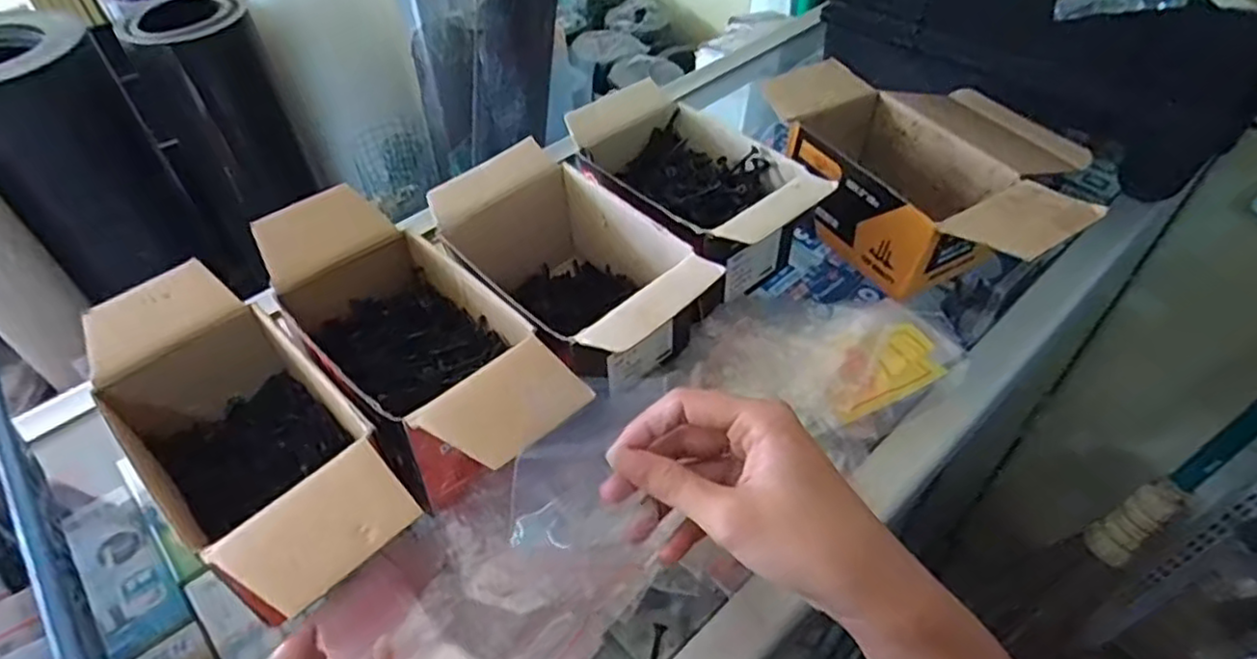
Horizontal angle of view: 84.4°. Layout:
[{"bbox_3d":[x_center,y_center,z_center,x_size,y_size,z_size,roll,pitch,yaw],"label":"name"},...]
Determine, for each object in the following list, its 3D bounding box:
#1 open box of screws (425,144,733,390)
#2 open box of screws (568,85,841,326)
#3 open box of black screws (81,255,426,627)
[{"bbox_3d":[-0.030,-0.029,0.410,0.103,0.085,0.164,-36,56,-26],"label":"open box of screws"},{"bbox_3d":[0.038,-0.087,0.455,0.101,0.072,0.160,-30,54,-23],"label":"open box of screws"},{"bbox_3d":[-0.185,0.053,0.342,0.219,0.067,0.089,32,56,27],"label":"open box of black screws"}]

